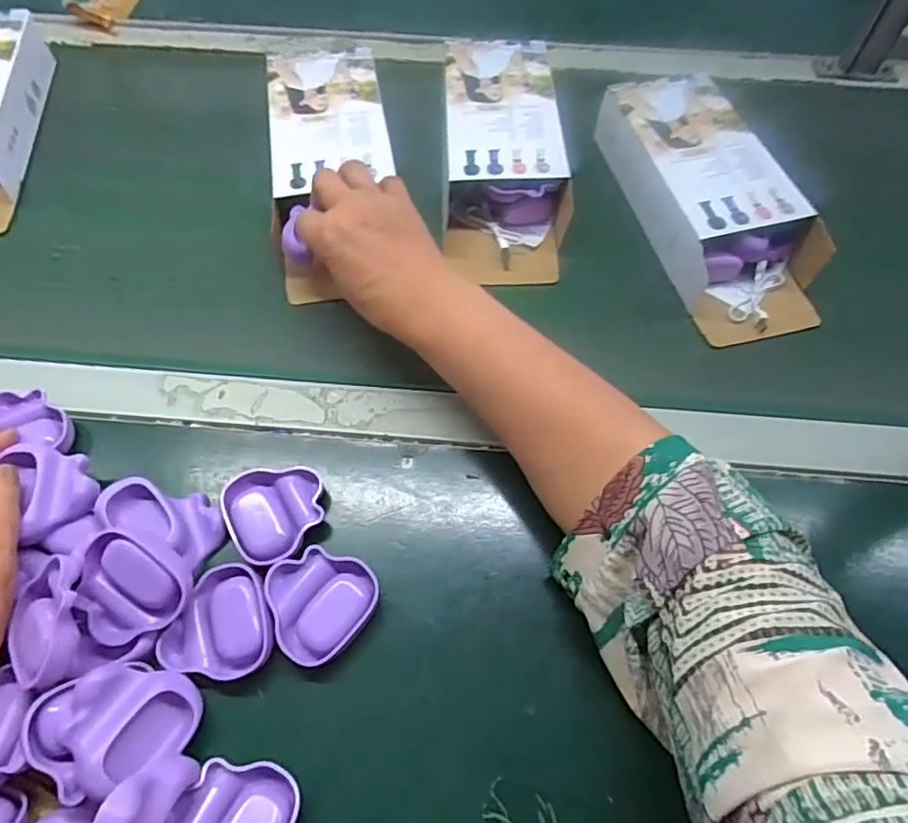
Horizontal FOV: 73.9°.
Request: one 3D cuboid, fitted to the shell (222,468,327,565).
[{"bbox_3d":[-0.115,0.067,0.387,0.061,0.015,0.061,-6,61,-5],"label":"shell"}]

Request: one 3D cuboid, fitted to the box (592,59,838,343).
[{"bbox_3d":[0.205,-0.174,0.488,0.102,0.056,0.240,-12,61,-9],"label":"box"}]

